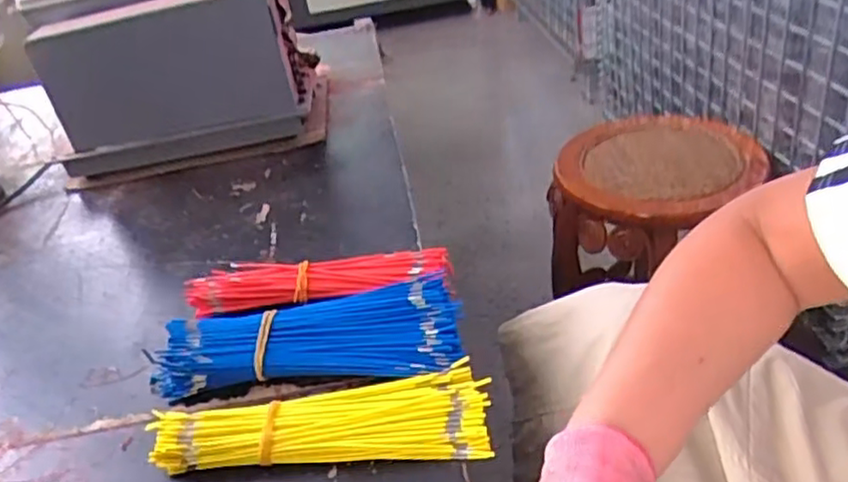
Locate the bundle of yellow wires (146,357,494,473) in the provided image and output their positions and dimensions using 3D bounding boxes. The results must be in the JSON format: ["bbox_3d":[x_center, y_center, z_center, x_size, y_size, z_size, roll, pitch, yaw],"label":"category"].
[{"bbox_3d":[-0.074,0.131,0.499,0.241,0.034,0.069,-6,35,6],"label":"bundle of yellow wires"}]

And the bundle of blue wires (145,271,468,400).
[{"bbox_3d":[-0.095,0.081,0.567,0.252,0.048,0.093,-6,35,6],"label":"bundle of blue wires"}]

